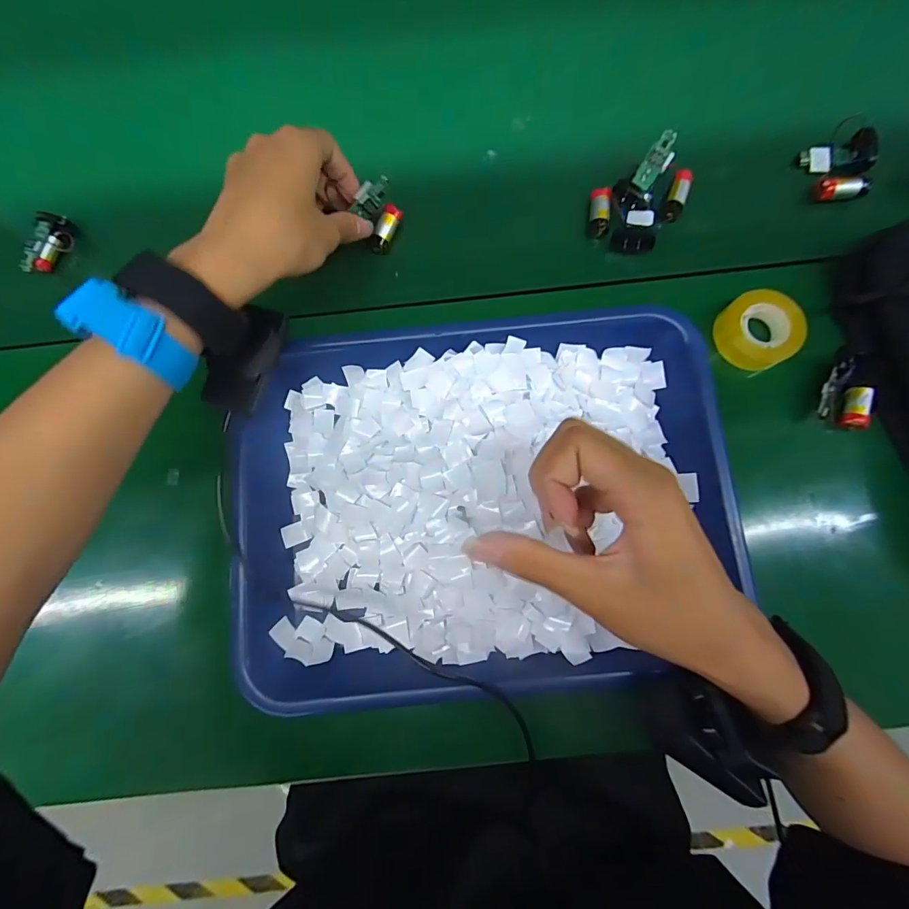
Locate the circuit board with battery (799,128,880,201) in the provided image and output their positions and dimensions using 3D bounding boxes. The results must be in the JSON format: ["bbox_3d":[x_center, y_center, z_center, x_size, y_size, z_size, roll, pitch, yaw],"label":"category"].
[{"bbox_3d":[0.319,-0.234,0.348,0.050,0.017,0.056,-15,85,0],"label":"circuit board with battery"}]

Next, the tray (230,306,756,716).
[{"bbox_3d":[0.018,0.032,0.303,0.332,0.043,0.257,-5,85,1],"label":"tray"}]

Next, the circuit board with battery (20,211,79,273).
[{"bbox_3d":[-0.337,-0.174,0.352,0.014,0.024,0.053,30,86,4],"label":"circuit board with battery"}]

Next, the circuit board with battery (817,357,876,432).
[{"bbox_3d":[0.288,-0.044,0.318,0.033,0.021,0.049,1,85,2],"label":"circuit board with battery"}]

